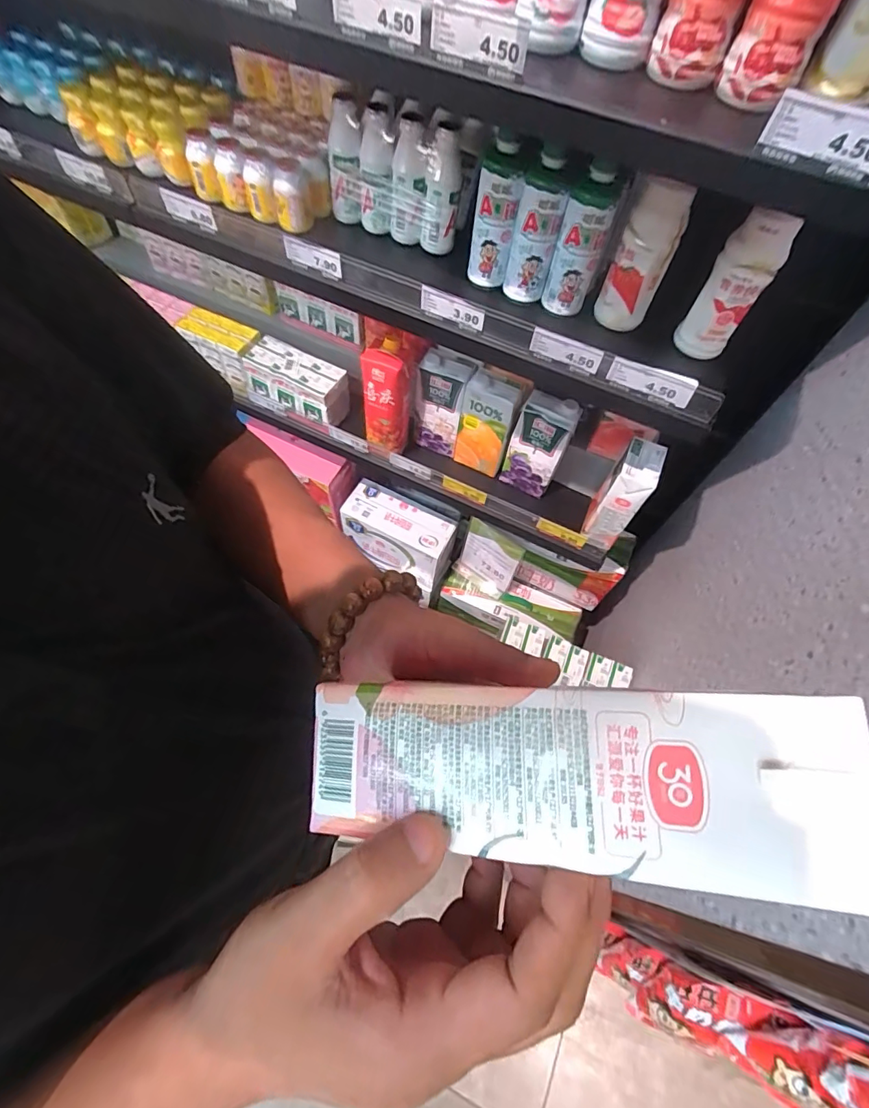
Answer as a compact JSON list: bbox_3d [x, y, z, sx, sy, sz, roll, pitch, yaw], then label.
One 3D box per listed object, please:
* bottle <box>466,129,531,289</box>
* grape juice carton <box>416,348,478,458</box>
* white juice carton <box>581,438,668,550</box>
[{"bbox_3d":[0.079,-0.441,0.618,0.054,0.162,0.049,7,61,0],"label":"bottle"},{"bbox_3d":[0.015,-0.282,0.910,0.099,0.196,0.058,16,61,5],"label":"grape juice carton"},{"bbox_3d":[0.323,-0.097,0.818,0.062,0.183,0.088,27,63,10],"label":"white juice carton"}]

